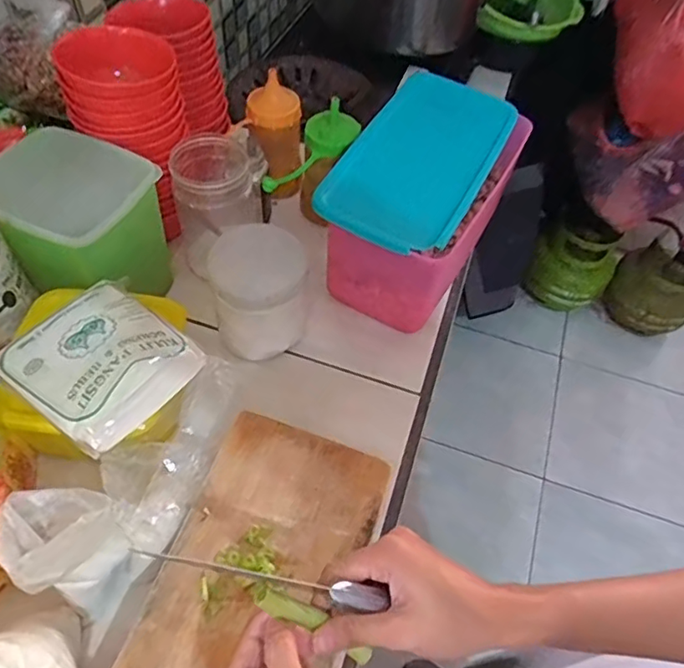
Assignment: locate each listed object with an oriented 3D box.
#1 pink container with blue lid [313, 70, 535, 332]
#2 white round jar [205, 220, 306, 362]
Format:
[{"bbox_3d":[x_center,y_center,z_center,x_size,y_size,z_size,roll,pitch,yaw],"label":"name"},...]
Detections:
[{"bbox_3d":[0.081,-0.136,0.609,0.134,0.149,0.242,25,57,13],"label":"pink container with blue lid"},{"bbox_3d":[-0.075,-0.039,0.535,0.083,0.118,0.070,-1,55,-5],"label":"white round jar"}]

